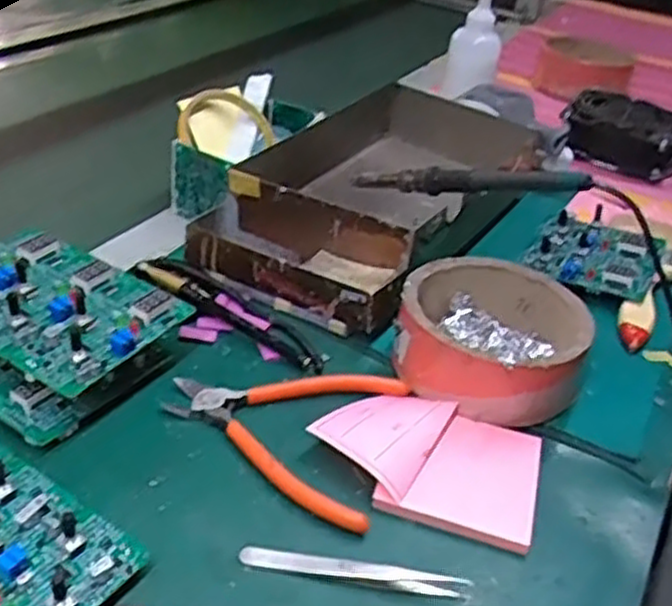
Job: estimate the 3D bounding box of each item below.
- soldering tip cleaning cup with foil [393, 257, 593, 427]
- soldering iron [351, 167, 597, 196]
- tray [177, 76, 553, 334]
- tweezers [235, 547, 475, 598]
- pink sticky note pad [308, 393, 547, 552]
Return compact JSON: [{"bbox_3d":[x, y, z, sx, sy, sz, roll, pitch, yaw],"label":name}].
[{"bbox_3d":[0.103,0.022,0.535,0.117,0.053,0.120,5,34,-3],"label":"soldering tip cleaning cup with foil"},{"bbox_3d":[0.096,-0.094,0.608,0.201,0.021,0.023,7,27,38],"label":"soldering iron"},{"bbox_3d":[0.042,-0.100,0.685,0.180,0.063,0.337,22,36,21],"label":"tray"},{"bbox_3d":[0.009,0.135,0.399,0.113,0.006,0.010,8,34,1],"label":"tweezers"},{"bbox_3d":[0.055,0.086,0.462,0.125,0.022,0.088,15,35,12],"label":"pink sticky note pad"}]

